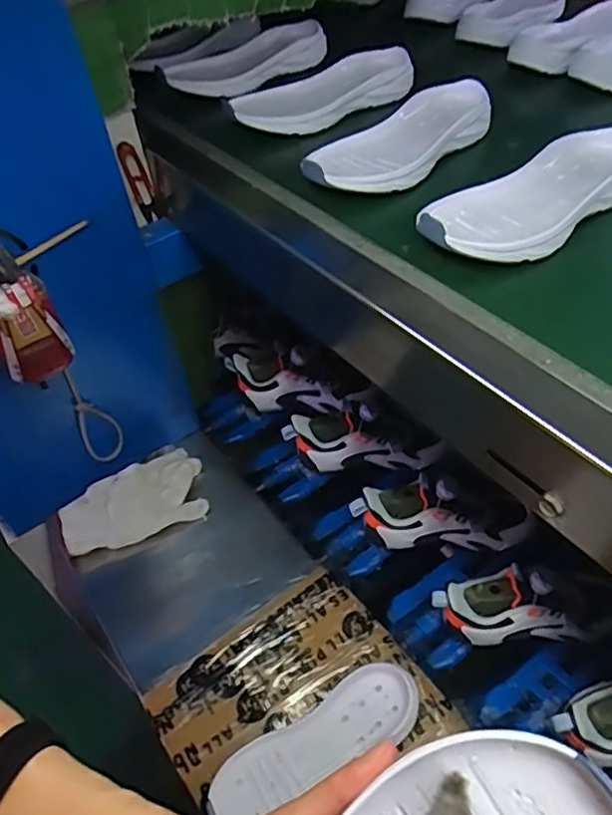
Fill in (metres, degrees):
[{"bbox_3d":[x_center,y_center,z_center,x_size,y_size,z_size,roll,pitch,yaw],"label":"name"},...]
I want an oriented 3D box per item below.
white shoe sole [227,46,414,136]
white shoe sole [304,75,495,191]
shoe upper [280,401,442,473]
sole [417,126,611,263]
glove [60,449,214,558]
[{"bbox_3d":[0.020,-0.337,0.653,0.199,0.029,0.089,-14,50,-7],"label":"white shoe sole"},{"bbox_3d":[0.092,-0.250,0.573,0.216,0.030,0.081,-37,56,-24],"label":"white shoe sole"},{"bbox_3d":[0.079,0.043,0.817,0.215,0.098,0.065,11,50,-5],"label":"shoe upper"},{"bbox_3d":[0.186,-0.164,0.490,0.207,0.035,0.084,-27,52,-17],"label":"sole"},{"bbox_3d":[-0.215,0.117,0.776,0.176,0.020,0.095,-17,64,-20],"label":"glove"}]

